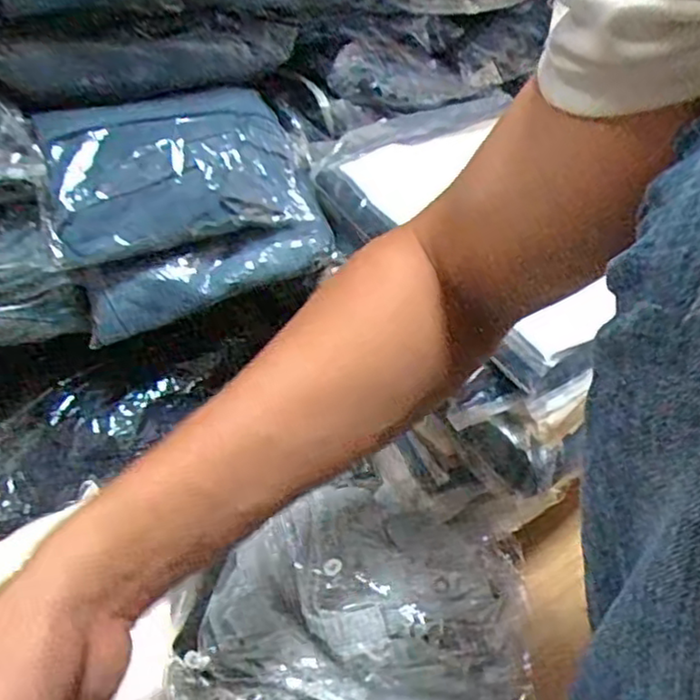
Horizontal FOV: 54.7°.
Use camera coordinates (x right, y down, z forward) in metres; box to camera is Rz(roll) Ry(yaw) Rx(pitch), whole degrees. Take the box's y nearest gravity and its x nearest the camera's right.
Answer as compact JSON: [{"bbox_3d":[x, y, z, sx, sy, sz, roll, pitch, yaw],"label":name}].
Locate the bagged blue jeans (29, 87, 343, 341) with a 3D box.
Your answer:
[{"bbox_3d":[-0.140,-0.131,0.567,0.216,0.060,0.189,-20,91,-16],"label":"bagged blue jeans"}]

